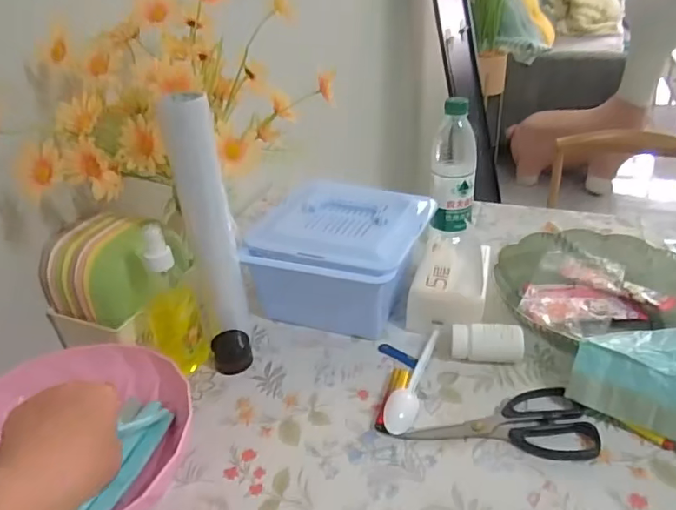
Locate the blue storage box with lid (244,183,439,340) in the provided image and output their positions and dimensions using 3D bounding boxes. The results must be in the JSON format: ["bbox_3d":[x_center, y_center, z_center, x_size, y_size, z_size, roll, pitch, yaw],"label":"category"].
[{"bbox_3d":[0.002,0.012,0.681,0.200,0.117,0.172,7,33,18],"label":"blue storage box with lid"}]

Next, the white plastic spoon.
[{"bbox_3d":[0.085,0.132,0.568,0.029,0.019,0.155,9,34,21],"label":"white plastic spoon"}]

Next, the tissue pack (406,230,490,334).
[{"bbox_3d":[0.148,0.036,0.660,0.088,0.078,0.124,9,34,21],"label":"tissue pack"}]

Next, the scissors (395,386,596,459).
[{"bbox_3d":[0.155,0.166,0.512,0.184,0.011,0.076,-2,31,4],"label":"scissors"}]

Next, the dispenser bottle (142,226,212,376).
[{"bbox_3d":[-0.184,0.056,0.575,0.054,0.184,0.038,-15,33,-18],"label":"dispenser bottle"}]

